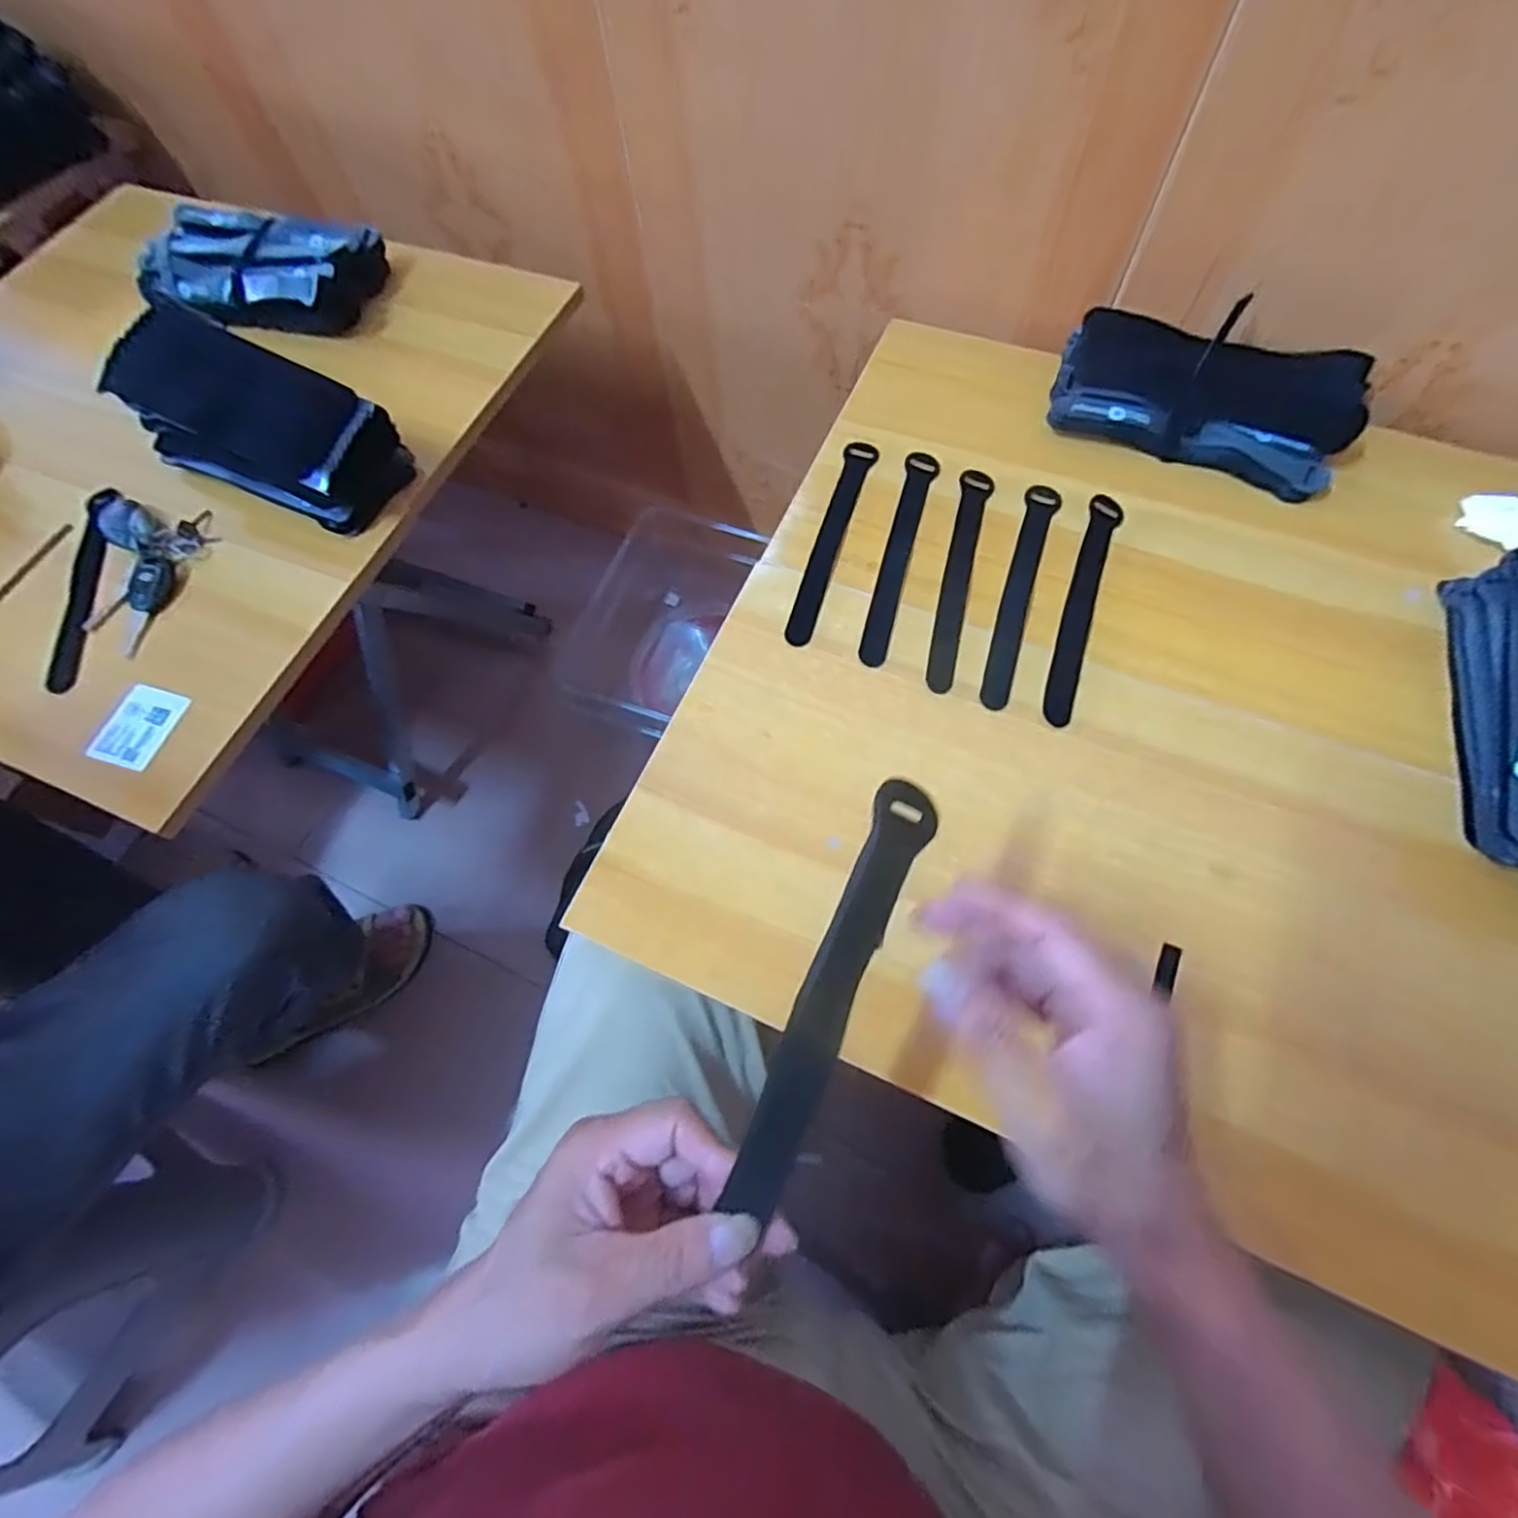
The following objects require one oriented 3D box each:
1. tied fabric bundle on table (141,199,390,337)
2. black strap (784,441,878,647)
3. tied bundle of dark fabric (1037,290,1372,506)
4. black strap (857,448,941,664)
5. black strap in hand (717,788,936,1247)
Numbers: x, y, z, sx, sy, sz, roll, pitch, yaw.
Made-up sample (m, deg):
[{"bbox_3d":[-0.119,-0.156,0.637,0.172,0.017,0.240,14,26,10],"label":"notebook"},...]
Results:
[{"bbox_3d":[-0.476,-0.467,0.655,0.203,0.050,0.129,8,68,7],"label":"tied fabric bundle on table"},{"bbox_3d":[0.056,-0.169,0.518,0.024,0.004,0.199,14,67,9],"label":"black strap"},{"bbox_3d":[0.334,-0.275,0.515,0.213,0.053,0.097,27,70,14],"label":"tied bundle of dark fabric"},{"bbox_3d":[0.105,-0.152,0.507,0.024,0.006,0.194,13,67,9],"label":"black strap"},{"bbox_3d":[0.030,0.094,0.271,0.024,0.008,0.175,22,86,5],"label":"black strap in hand"}]

